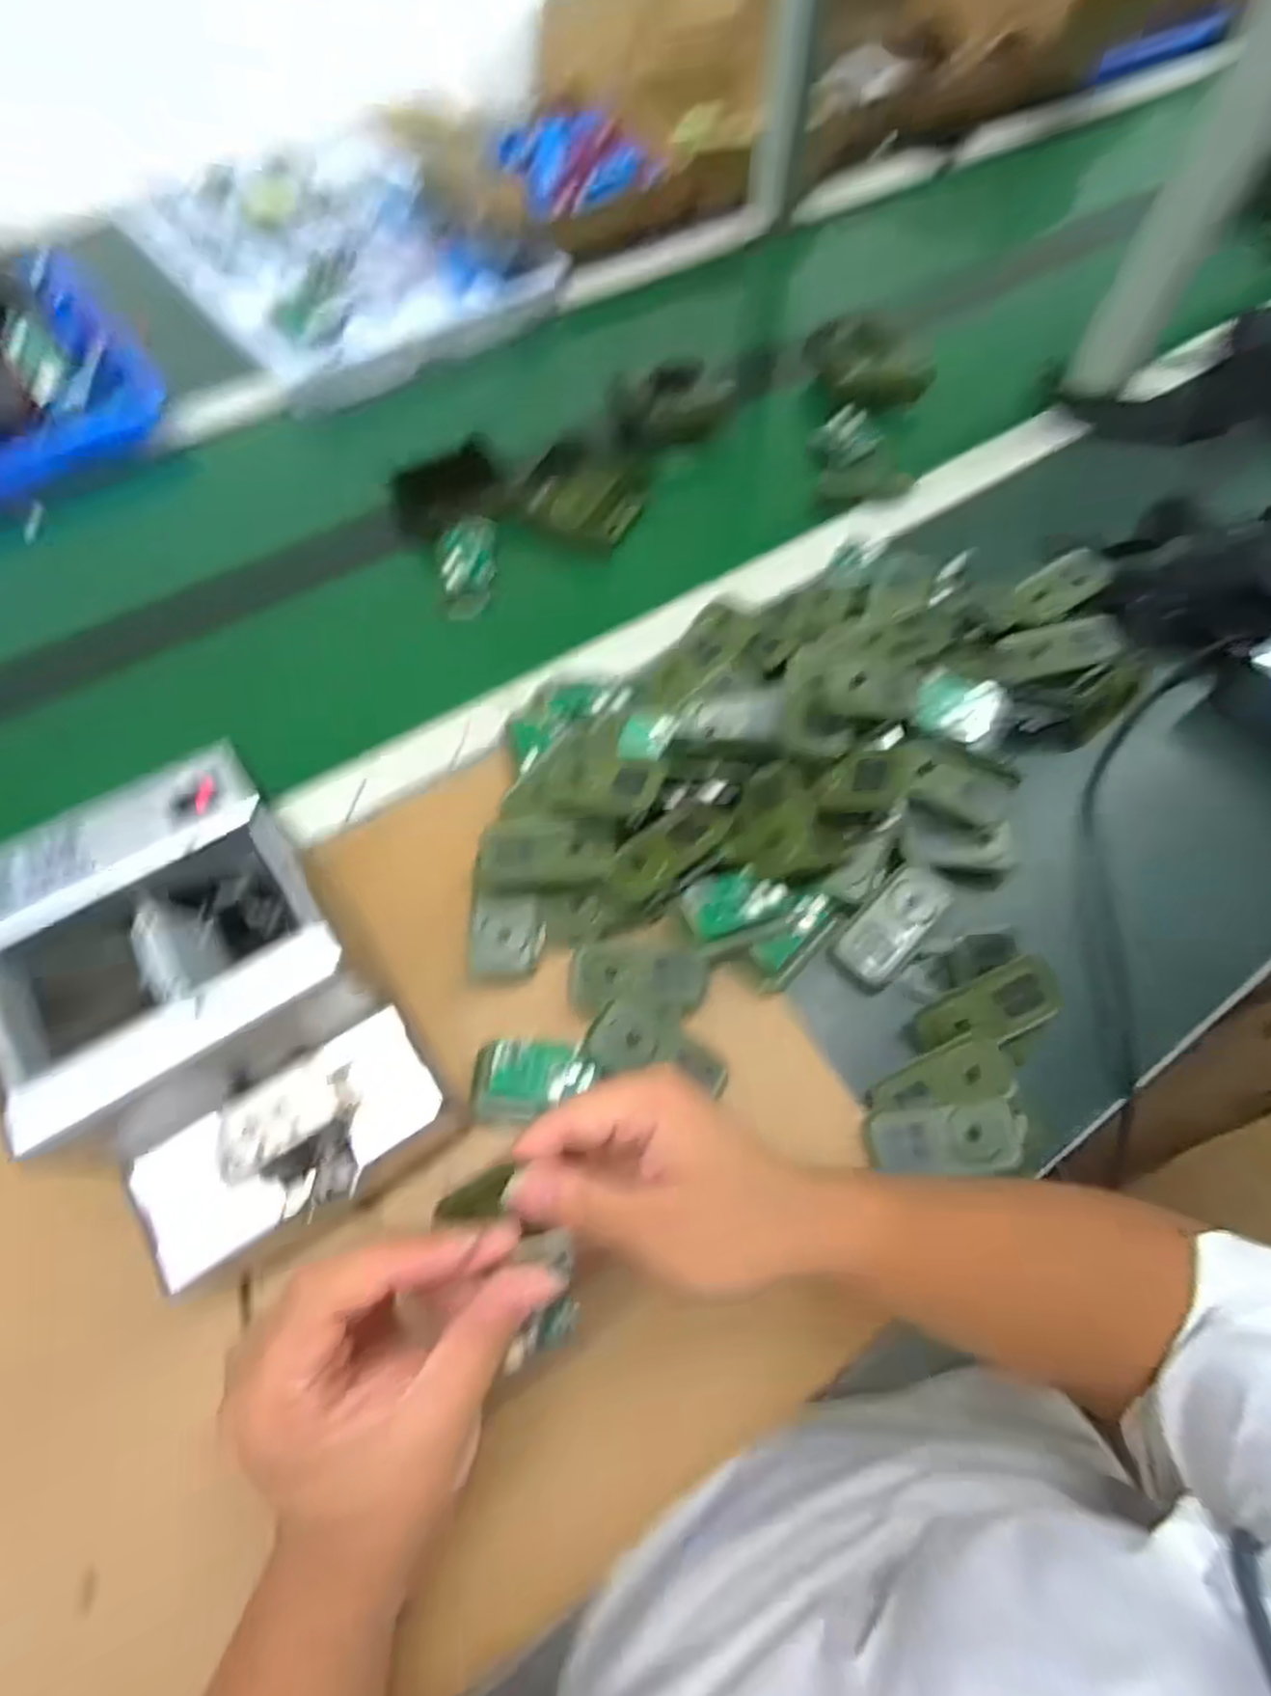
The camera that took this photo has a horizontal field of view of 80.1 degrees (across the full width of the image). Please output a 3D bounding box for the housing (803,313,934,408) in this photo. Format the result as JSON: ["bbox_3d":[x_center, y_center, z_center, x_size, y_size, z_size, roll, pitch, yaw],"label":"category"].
[{"bbox_3d":[0.211,-0.442,0.684,0.115,0.054,0.043,17,65,7],"label":"housing"}]

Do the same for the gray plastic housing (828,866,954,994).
[{"bbox_3d":[0.154,0.047,0.455,0.037,0.017,0.082,40,69,17],"label":"gray plastic housing"}]

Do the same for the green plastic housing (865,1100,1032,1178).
[{"bbox_3d":[0.162,0.152,0.395,0.079,0.024,0.034,-8,63,12],"label":"green plastic housing"}]

